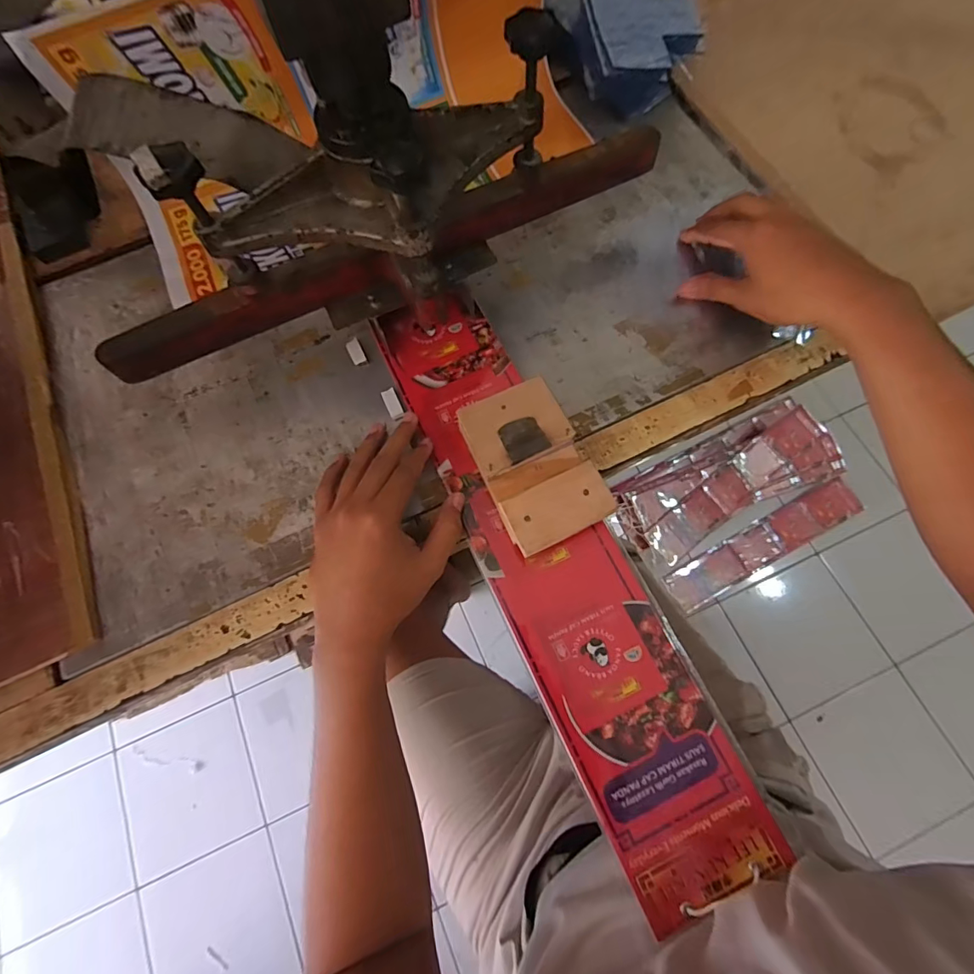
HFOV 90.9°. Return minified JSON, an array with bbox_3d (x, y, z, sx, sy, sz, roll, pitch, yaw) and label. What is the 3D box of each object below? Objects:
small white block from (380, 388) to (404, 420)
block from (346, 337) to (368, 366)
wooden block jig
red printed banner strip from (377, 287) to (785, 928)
[{"bbox_3d":[-0.083,-0.074,0.423,0.013,0.004,0.029,-24,72,-6],"label":"small white block"},{"bbox_3d":[-0.120,-0.124,0.441,0.013,0.007,0.024,-25,72,-7],"label":"block"},{"bbox_3d":[0.036,-0.016,0.383,0.078,0.041,0.127,-23,72,-6],"label":"wooden block jig"},{"bbox_3d":[0.047,0.046,0.383,0.104,0.009,0.503,-25,73,-7],"label":"red printed banner strip"}]

